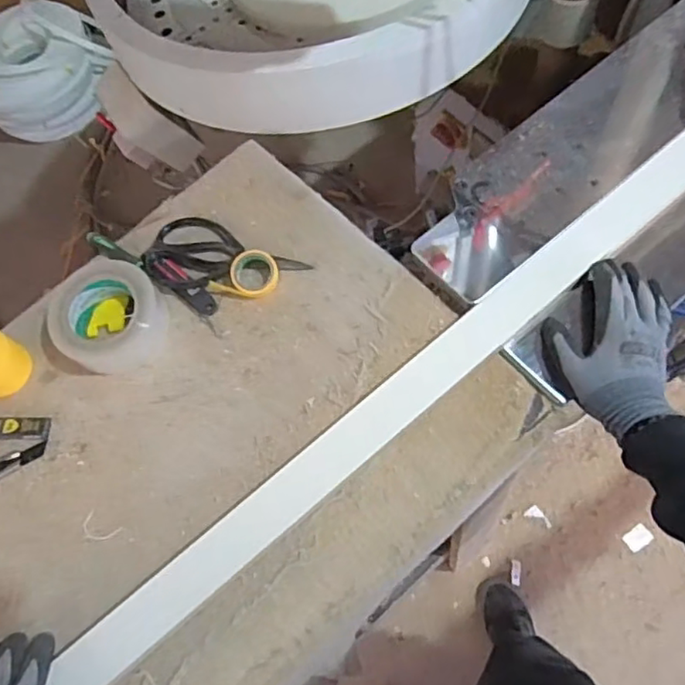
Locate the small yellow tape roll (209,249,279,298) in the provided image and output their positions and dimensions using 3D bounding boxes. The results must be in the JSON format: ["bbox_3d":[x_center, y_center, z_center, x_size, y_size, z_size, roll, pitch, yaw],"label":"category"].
[{"bbox_3d":[-0.110,-0.078,0.705,0.075,0.021,0.051,7,66,10],"label":"small yellow tape roll"}]

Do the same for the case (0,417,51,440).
[{"bbox_3d":[-0.360,0.093,0.677,0.081,0.004,0.025,-1,65,6],"label":"case"}]

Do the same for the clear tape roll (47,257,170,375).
[{"bbox_3d":[-0.260,-0.033,0.690,0.114,0.044,0.117,-3,65,5],"label":"clear tape roll"}]

